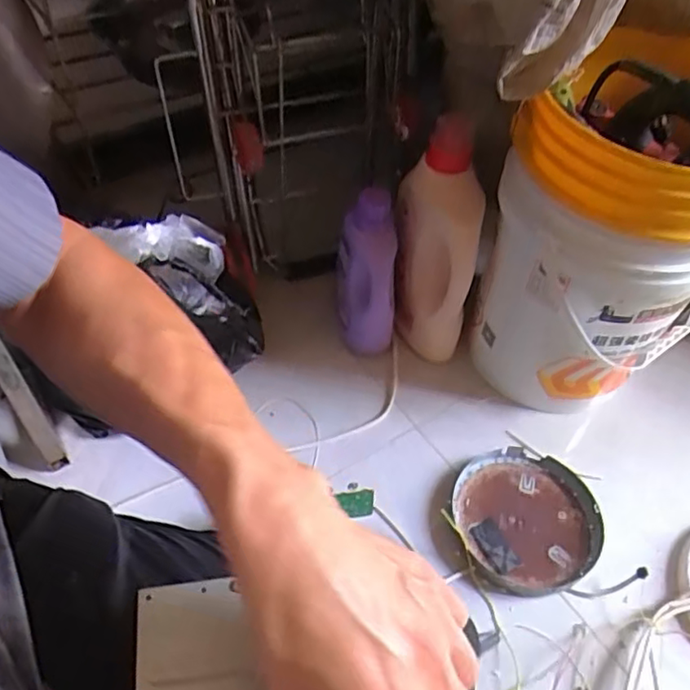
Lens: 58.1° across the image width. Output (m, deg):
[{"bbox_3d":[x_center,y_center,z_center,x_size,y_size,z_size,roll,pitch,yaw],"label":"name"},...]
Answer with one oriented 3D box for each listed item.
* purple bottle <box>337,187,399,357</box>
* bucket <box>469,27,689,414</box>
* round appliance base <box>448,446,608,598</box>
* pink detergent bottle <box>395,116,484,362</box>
[{"bbox_3d":[0.033,-0.099,0.941,0.084,0.269,0.096,0,24,-4],"label":"purple bottle"},{"bbox_3d":[0.342,-0.125,0.842,0.284,0.477,0.270,31,56,19],"label":"bucket"},{"bbox_3d":[0.251,0.238,0.852,0.195,0.022,0.197,2,52,-3],"label":"round appliance base"},{"bbox_3d":[0.131,-0.138,0.931,0.121,0.353,0.137,7,52,1],"label":"pink detergent bottle"}]

